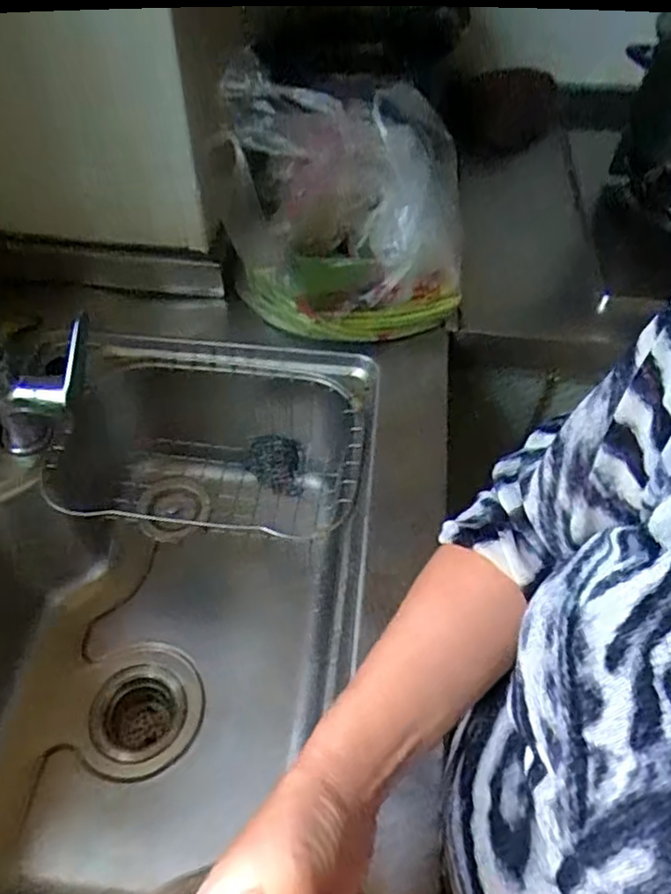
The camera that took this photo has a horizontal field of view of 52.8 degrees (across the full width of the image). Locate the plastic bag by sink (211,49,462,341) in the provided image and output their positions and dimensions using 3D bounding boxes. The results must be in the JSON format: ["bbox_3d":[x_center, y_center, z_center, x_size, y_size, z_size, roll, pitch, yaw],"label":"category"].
[{"bbox_3d":[0.022,-0.292,0.808,0.283,0.236,0.248,12,54,4],"label":"plastic bag by sink"}]

